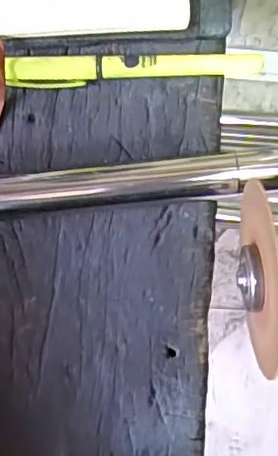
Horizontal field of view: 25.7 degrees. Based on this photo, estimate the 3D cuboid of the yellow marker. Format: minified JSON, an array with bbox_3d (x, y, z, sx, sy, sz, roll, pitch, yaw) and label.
[{"bbox_3d":[-0.003,-0.083,0.321,0.131,0.013,0.015,-1,96,1],"label":"yellow marker"}]

